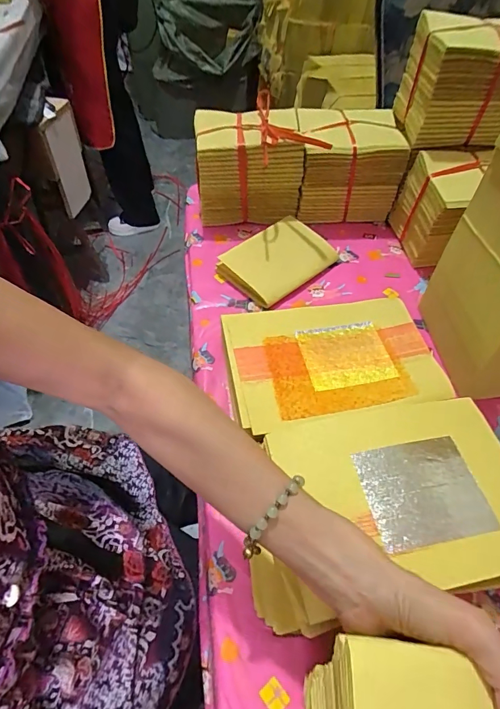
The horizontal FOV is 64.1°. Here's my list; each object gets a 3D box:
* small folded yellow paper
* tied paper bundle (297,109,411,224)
[{"bbox_3d":[0.043,-0.148,0.623,0.161,0.033,0.113,-37,63,-25],"label":"small folded yellow paper"},{"bbox_3d":[0.162,-0.312,0.681,0.163,0.147,0.097,-2,54,-3],"label":"tied paper bundle"}]

